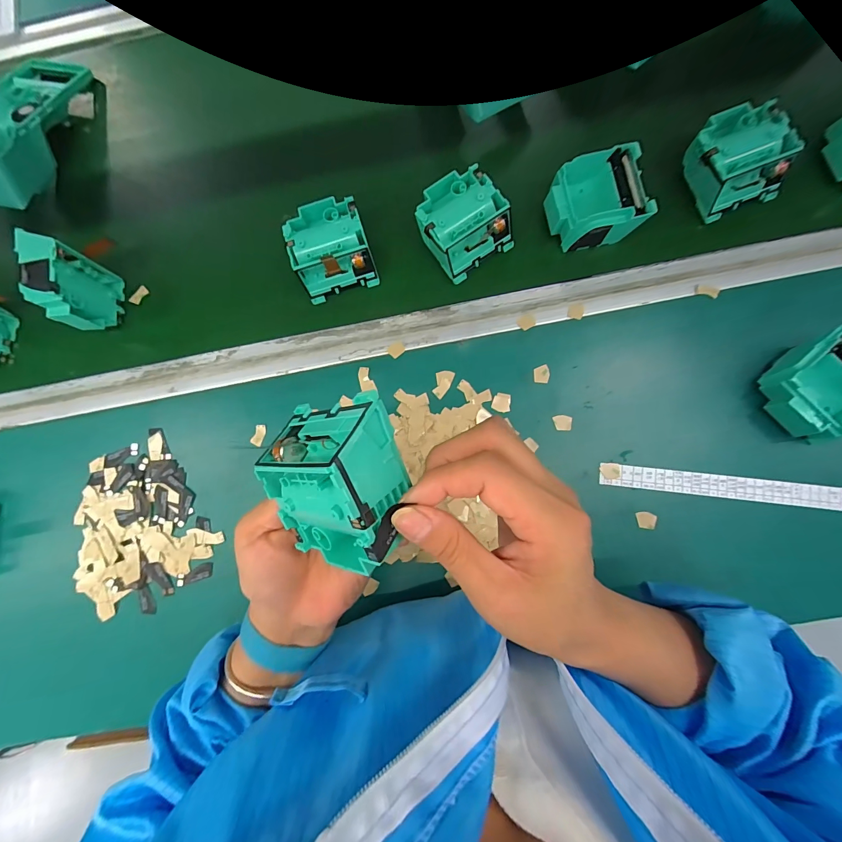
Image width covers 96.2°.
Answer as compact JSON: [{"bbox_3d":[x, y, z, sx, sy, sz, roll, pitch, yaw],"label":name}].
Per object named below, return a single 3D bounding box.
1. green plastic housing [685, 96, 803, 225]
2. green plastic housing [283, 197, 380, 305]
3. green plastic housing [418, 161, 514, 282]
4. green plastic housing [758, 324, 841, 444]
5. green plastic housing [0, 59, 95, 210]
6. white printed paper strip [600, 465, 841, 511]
[{"bbox_3d":[0.294,-0.243,0.352,0.076,0.037,0.079,-22,83,1],"label":"green plastic housing"},{"bbox_3d":[-0.088,-0.167,0.376,0.072,0.047,0.077,-17,83,1],"label":"green plastic housing"},{"bbox_3d":[0.038,-0.190,0.365,0.079,0.040,0.080,-34,83,-1],"label":"green plastic housing"},{"bbox_3d":[0.343,-0.030,0.320,0.081,0.045,0.075,-43,83,-2],"label":"green plastic housing"},{"bbox_3d":[-0.440,-0.325,0.409,0.096,0.051,0.191,16,84,5],"label":"green plastic housing"},{"bbox_3d":[0.265,0.058,0.335,0.199,0.006,0.020,6,91,5],"label":"white printed paper strip"}]

